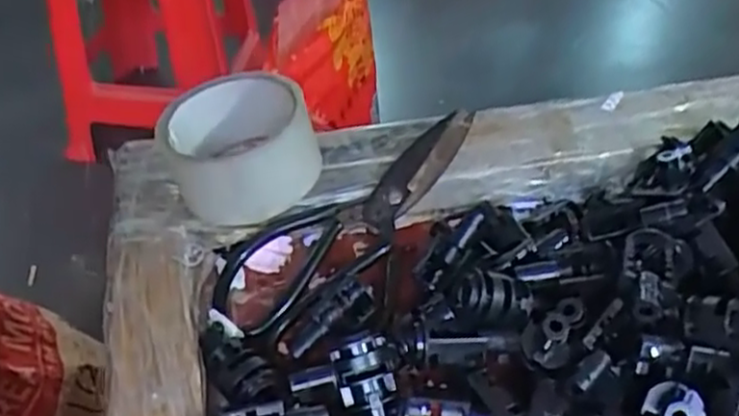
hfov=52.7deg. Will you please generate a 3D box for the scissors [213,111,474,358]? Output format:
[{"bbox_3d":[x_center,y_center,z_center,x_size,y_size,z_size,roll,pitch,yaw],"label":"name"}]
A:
[{"bbox_3d":[-0.013,-0.001,0.434,0.070,0.027,0.200,29,49,30],"label":"scissors"}]

